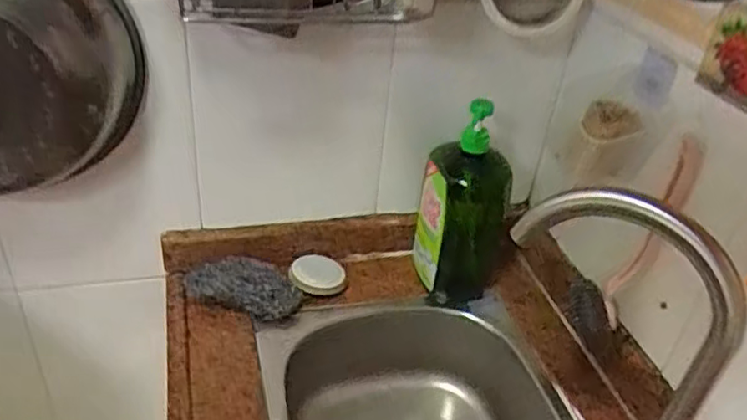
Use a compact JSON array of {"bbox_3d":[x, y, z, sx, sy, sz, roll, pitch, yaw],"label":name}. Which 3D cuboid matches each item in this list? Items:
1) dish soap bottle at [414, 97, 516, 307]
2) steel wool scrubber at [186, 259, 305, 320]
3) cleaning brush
[{"bbox_3d":[0.127,-0.003,0.861,0.123,0.285,0.070,10,36,5],"label":"dish soap bottle"},{"bbox_3d":[-0.178,0.107,0.866,0.152,0.047,0.076,3,36,-5],"label":"steel wool scrubber"},{"bbox_3d":[0.294,0.036,0.730,0.066,0.272,0.041,32,43,31],"label":"cleaning brush"}]

